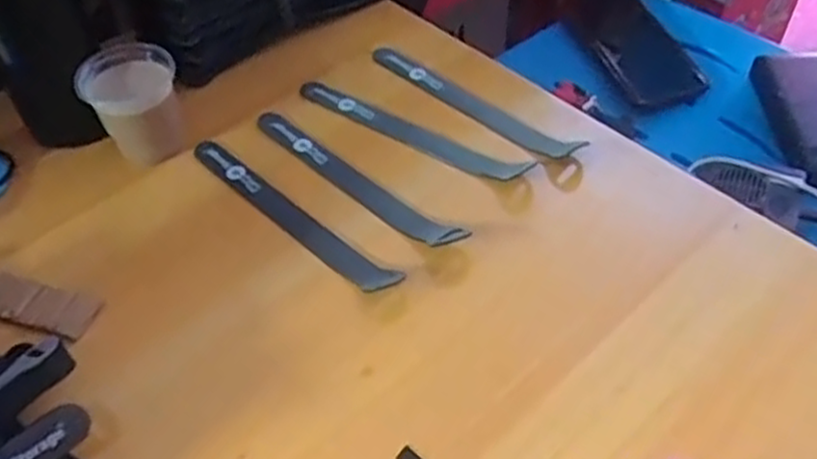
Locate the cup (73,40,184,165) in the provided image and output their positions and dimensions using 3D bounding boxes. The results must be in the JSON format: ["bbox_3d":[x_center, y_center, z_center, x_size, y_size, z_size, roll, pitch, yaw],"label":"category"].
[{"bbox_3d":[-0.199,-0.094,0.555,0.064,0.057,0.073,-18,52,-13],"label":"cup"}]

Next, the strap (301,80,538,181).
[{"bbox_3d":[-0.003,-0.074,0.550,0.198,0.022,0.024,27,57,22],"label":"strap"}]

